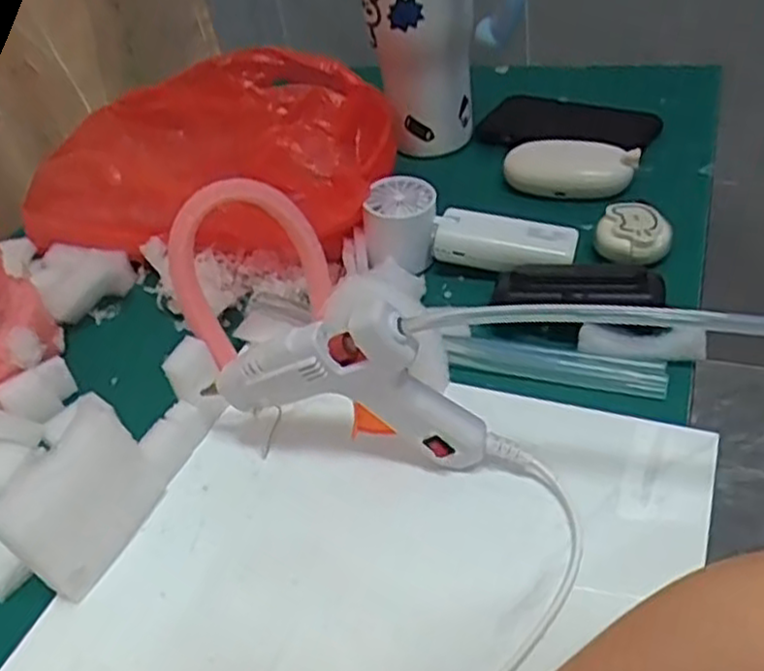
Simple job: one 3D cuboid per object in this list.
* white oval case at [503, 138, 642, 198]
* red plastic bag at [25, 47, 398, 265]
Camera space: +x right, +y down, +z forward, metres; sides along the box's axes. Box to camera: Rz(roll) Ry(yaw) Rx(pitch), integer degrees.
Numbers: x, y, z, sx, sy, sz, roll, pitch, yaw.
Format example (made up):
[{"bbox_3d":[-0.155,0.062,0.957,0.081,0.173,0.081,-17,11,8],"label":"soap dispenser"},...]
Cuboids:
[{"bbox_3d":[0.155,-0.140,0.599,0.104,0.026,0.045,14,45,23],"label":"white oval case"},{"bbox_3d":[-0.140,-0.138,0.572,0.302,0.111,0.148,9,44,19],"label":"red plastic bag"}]

